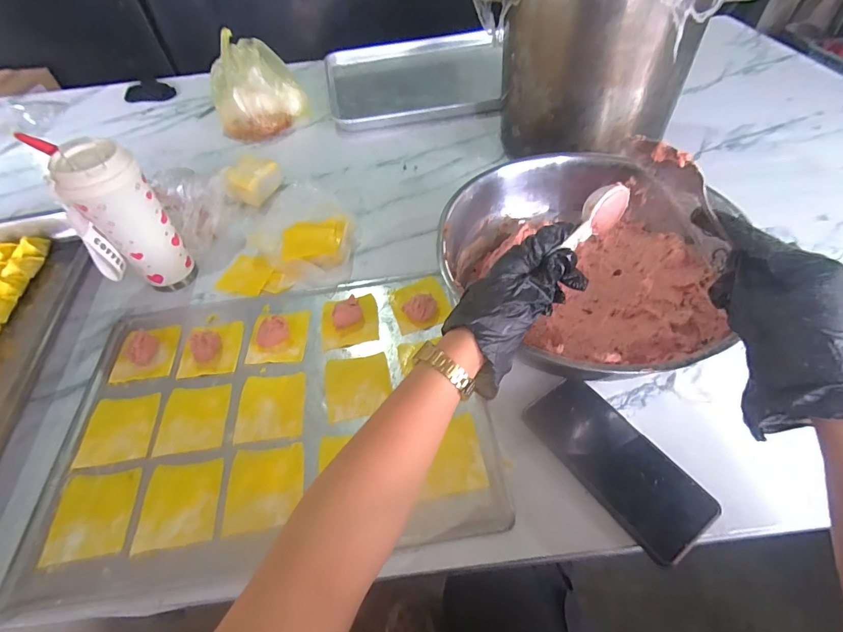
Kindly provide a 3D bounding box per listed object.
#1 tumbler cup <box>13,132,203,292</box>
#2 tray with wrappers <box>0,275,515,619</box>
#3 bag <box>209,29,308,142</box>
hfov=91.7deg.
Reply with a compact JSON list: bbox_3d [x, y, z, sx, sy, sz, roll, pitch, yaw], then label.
[{"bbox_3d":[-0.389,-0.116,0.541,0.104,0.206,0.100,-36,56,-22],"label":"tumbler cup"},{"bbox_3d":[-0.162,0.099,0.451,0.453,0.021,0.334,-7,50,0],"label":"tray with wrappers"},{"bbox_3d":[-0.353,-0.483,0.865,0.178,0.153,0.157,-32,54,-19],"label":"bag"}]

